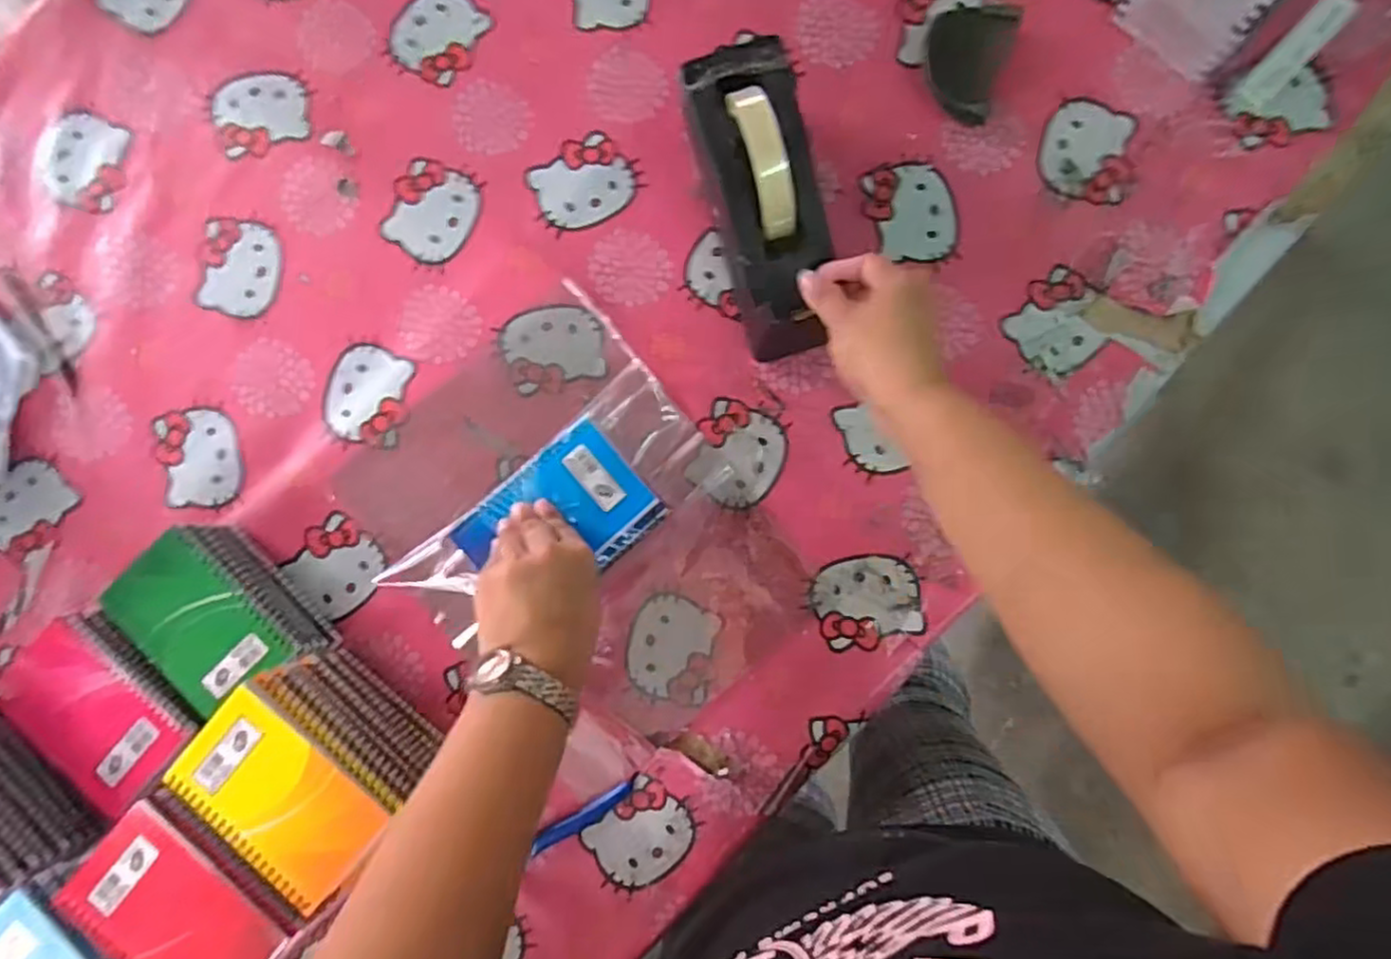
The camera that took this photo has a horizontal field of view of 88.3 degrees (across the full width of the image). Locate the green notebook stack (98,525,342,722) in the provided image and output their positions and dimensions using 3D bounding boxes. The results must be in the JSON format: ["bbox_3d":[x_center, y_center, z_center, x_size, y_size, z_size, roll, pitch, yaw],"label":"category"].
[{"bbox_3d":[-0.365,0.109,0.551,0.099,0.057,0.131,-42,86,0],"label":"green notebook stack"}]

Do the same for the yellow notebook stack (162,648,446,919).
[{"bbox_3d":[-0.266,0.205,0.516,0.134,0.108,0.098,40,89,4],"label":"yellow notebook stack"}]

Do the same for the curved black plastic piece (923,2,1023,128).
[{"bbox_3d":[0.212,-0.328,0.563,0.059,0.049,0.064,13,87,3],"label":"curved black plastic piece"}]

